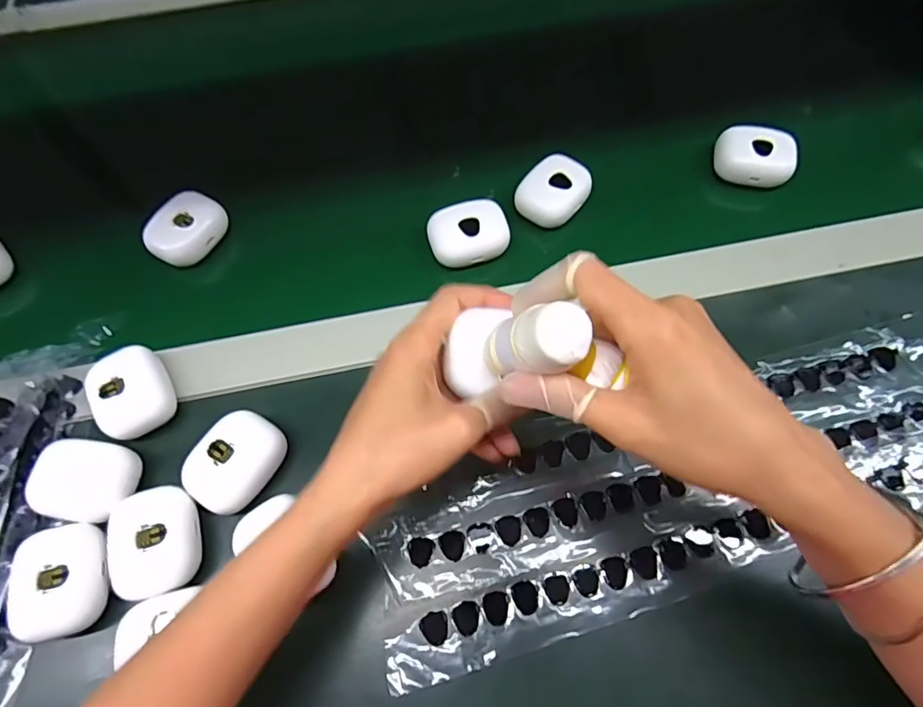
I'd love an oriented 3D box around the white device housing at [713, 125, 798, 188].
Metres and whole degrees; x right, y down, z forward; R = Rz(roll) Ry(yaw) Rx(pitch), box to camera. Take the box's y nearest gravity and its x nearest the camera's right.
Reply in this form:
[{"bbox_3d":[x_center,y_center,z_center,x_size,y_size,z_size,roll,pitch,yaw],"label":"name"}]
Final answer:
[{"bbox_3d":[0.232,-0.155,0.413,0.057,0.024,0.039,13,68,6],"label":"white device housing"}]

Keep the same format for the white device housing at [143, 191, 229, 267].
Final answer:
[{"bbox_3d":[-0.213,-0.097,0.406,0.042,0.021,0.058,25,69,11],"label":"white device housing"}]

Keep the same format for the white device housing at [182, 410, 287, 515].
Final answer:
[{"bbox_3d":[-0.138,0.067,0.324,0.046,0.023,0.058,25,69,11],"label":"white device housing"}]

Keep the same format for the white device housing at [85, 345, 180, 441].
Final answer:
[{"bbox_3d":[-0.214,0.026,0.342,0.044,0.022,0.059,-28,69,-11],"label":"white device housing"}]

